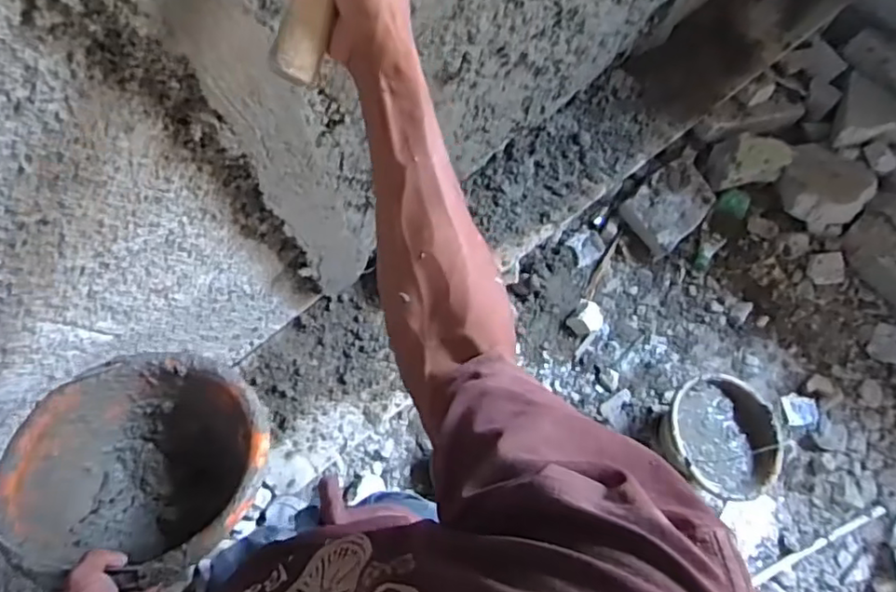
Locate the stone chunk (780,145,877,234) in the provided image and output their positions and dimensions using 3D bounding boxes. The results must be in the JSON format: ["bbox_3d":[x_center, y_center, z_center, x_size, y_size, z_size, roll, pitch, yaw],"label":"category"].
[{"bbox_3d":[0.926,-0.266,1.521,0.202,0.103,0.174,27,79,4],"label":"stone chunk"}]

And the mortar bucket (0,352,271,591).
[{"bbox_3d":[-0.336,0.226,0.719,0.261,0.201,0.247,3,51,-2],"label":"mortar bucket"}]

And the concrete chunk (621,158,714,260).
[{"bbox_3d":[0.558,-0.231,1.545,0.219,0.078,0.159,-43,82,-9],"label":"concrete chunk"}]

